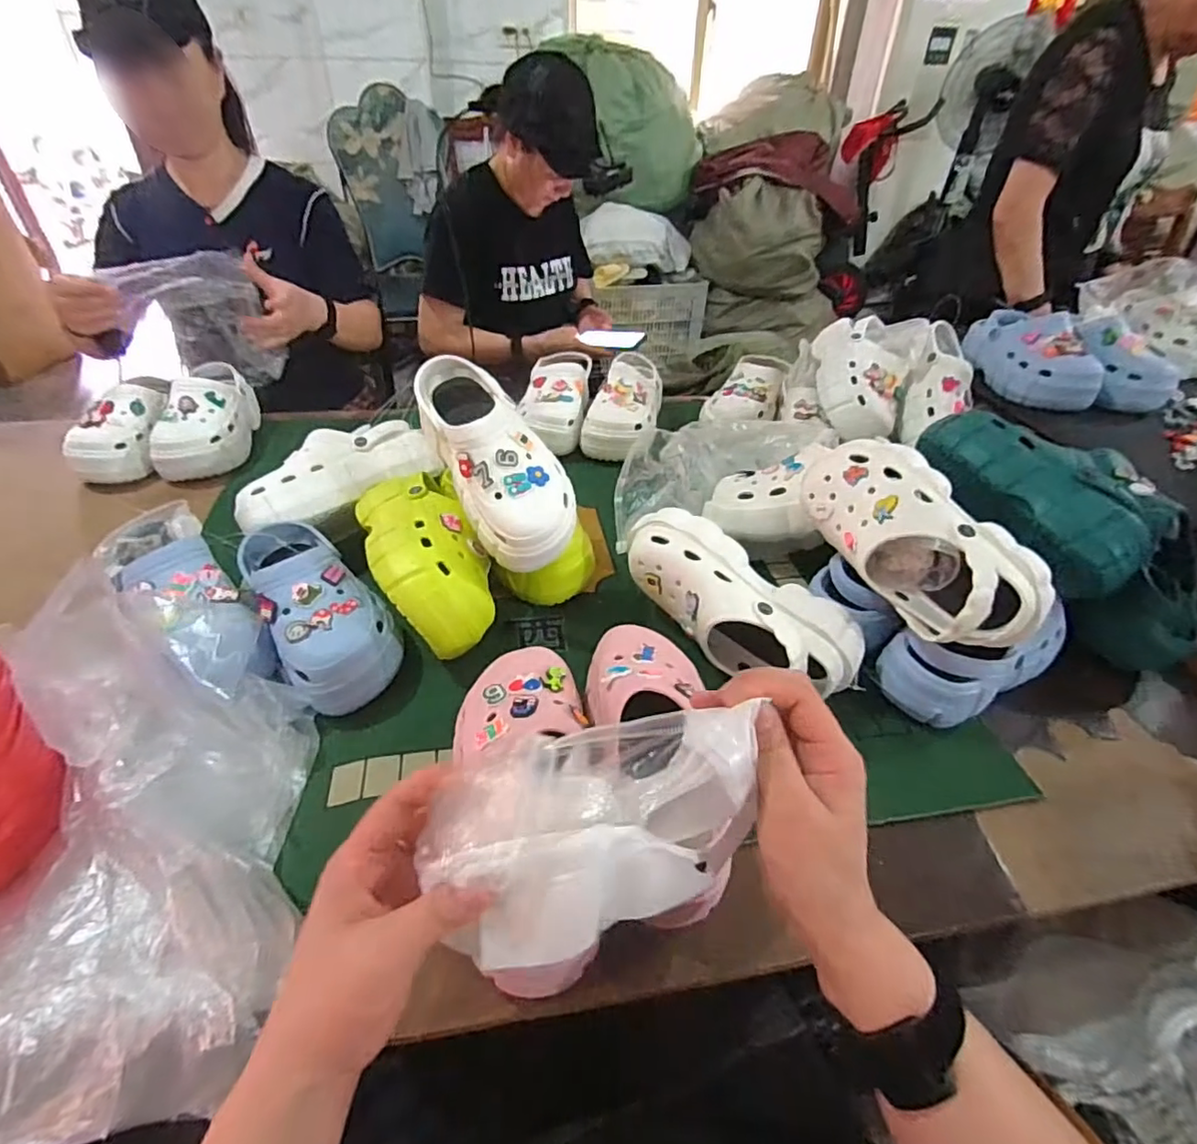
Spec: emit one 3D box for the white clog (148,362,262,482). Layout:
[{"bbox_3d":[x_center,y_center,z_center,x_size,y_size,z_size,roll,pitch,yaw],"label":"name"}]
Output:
[{"bbox_3d":[-0.615,-0.238,0.938,0.105,0.093,0.210,-6,41,-10],"label":"white clog"}]

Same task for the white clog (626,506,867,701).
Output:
[{"bbox_3d":[0.140,0.041,0.627,0.257,0.114,0.095,29,47,29],"label":"white clog"}]

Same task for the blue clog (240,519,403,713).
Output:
[{"bbox_3d":[-0.296,0.026,0.633,0.109,0.082,0.245,-24,46,-27],"label":"blue clog"}]

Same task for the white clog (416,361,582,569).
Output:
[{"bbox_3d":[-0.108,-0.128,0.634,0.109,0.085,0.262,-22,69,-25],"label":"white clog"}]

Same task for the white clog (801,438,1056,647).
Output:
[{"bbox_3d":[0.311,-0.029,0.604,0.109,0.113,0.256,-16,43,-20],"label":"white clog"}]

